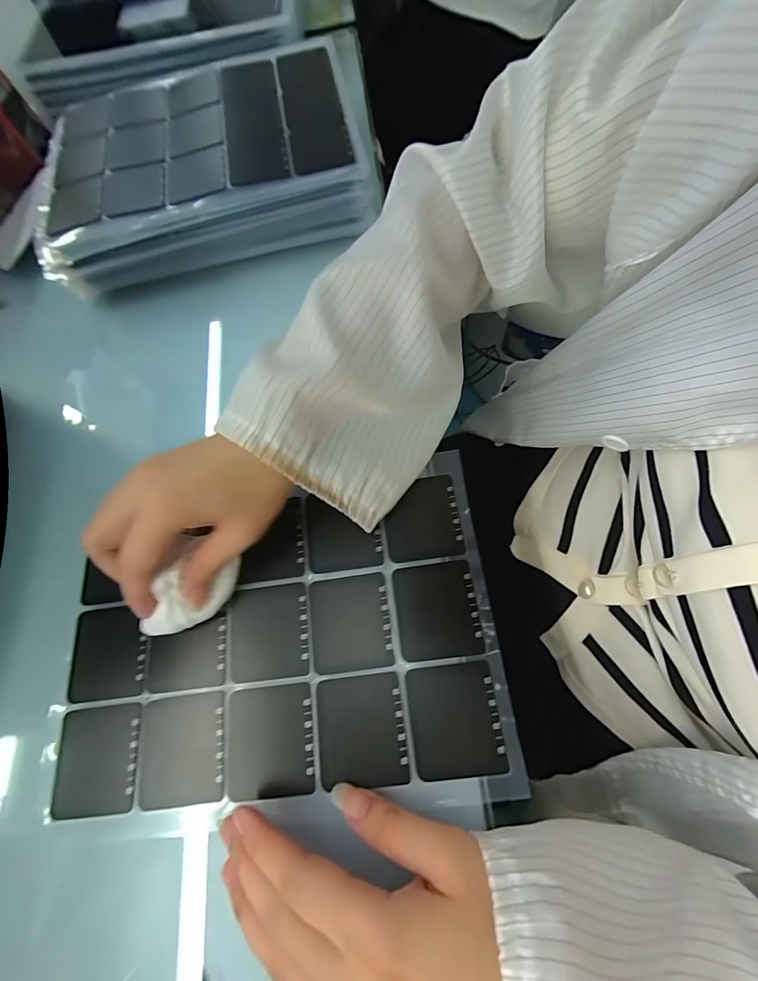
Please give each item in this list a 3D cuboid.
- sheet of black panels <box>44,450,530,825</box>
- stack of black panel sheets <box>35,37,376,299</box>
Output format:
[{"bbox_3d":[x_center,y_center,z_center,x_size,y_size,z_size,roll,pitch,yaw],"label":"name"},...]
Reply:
[{"bbox_3d":[-0.064,0.090,0.246,0.266,0.004,0.183,-8,69,3],"label":"sheet of black panels"},{"bbox_3d":[-0.164,-0.305,0.365,0.290,0.053,0.214,-14,69,1],"label":"stack of black panel sheets"}]

